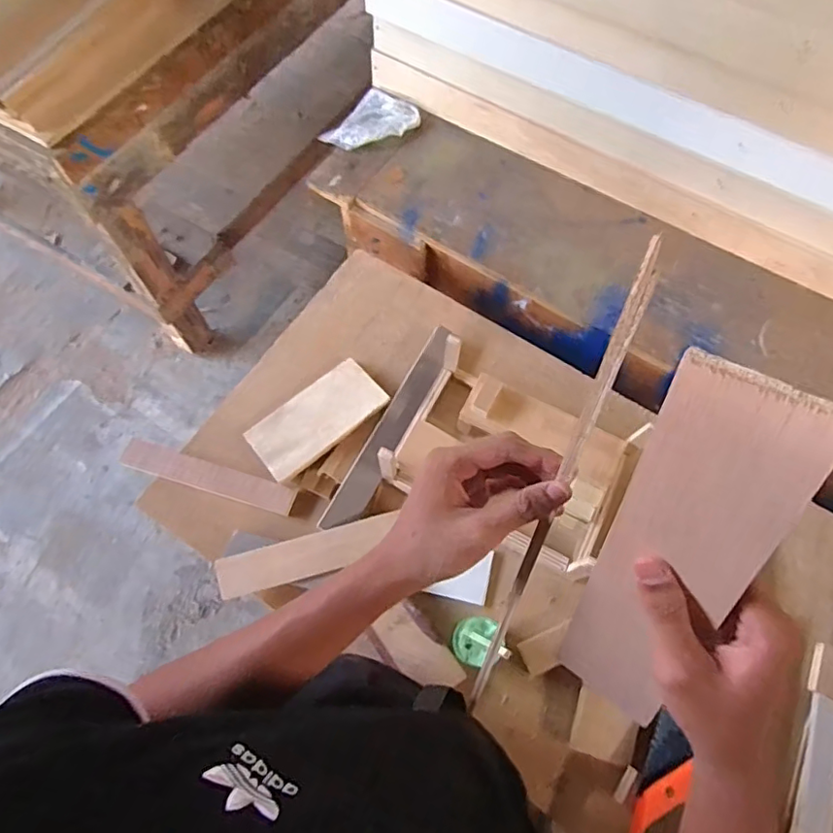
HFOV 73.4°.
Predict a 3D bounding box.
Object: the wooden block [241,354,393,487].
[{"bbox_3d":[-0.143,0.002,0.806,0.192,0.016,0.101,-39,74,-15],"label":"wooden block"}]

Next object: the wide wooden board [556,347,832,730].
[{"bbox_3d":[0.139,0.088,0.313,0.071,0.259,0.009,31,44,30],"label":"wide wooden board"}]

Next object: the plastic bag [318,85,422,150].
[{"bbox_3d":[-0.079,-0.528,1.025,0.131,0.036,0.154,28,70,10],"label":"plastic bag"}]

